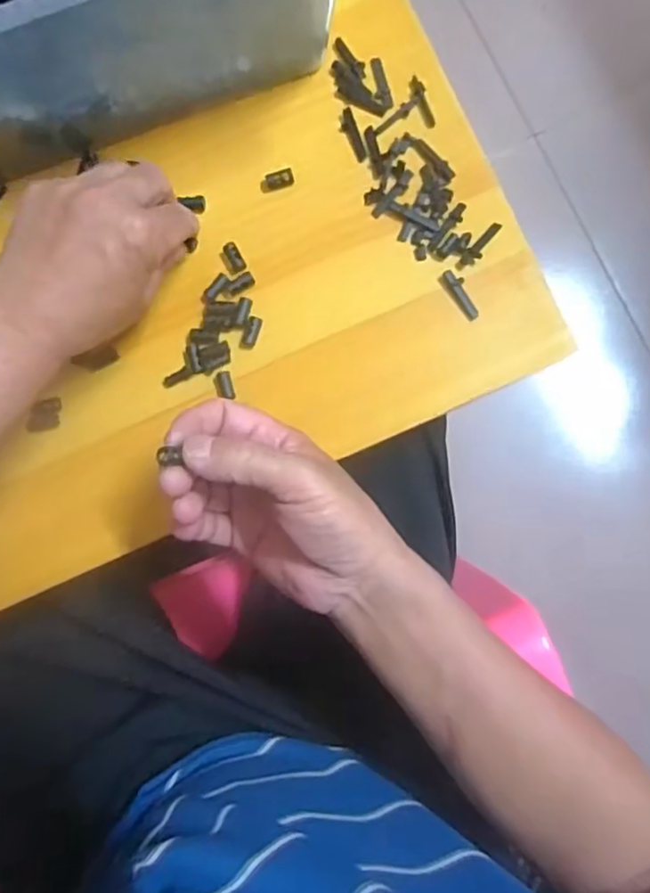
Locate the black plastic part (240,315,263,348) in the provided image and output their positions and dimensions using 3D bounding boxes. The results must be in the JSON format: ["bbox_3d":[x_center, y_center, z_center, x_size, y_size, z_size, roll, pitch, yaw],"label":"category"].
[{"bbox_3d":[-0.048,-0.074,0.412,0.009,0.004,0.022,25,87,5],"label":"black plastic part"}]

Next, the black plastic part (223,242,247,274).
[{"bbox_3d":[-0.060,-0.124,0.416,0.010,0.004,0.022,-26,84,1],"label":"black plastic part"}]

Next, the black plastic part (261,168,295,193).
[{"bbox_3d":[-0.032,-0.177,0.422,0.023,0.006,0.009,-20,85,1],"label":"black plastic part"}]

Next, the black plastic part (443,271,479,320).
[{"bbox_3d":[0.088,-0.098,0.408,0.011,0.006,0.035,-29,84,1],"label":"black plastic part"}]

